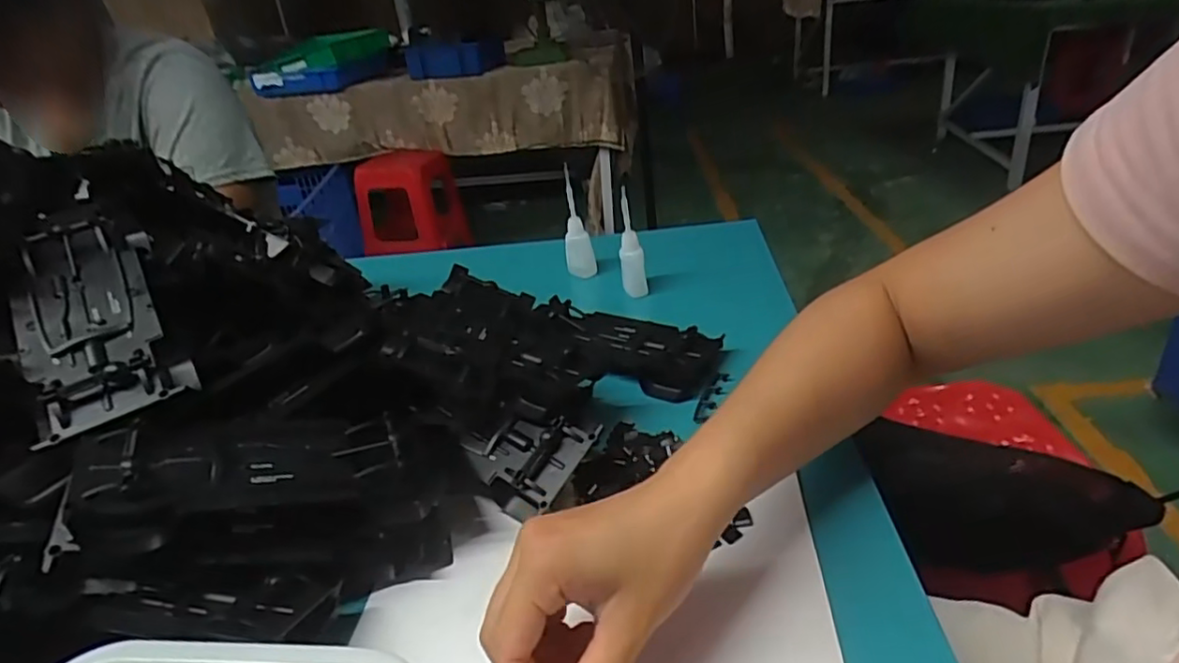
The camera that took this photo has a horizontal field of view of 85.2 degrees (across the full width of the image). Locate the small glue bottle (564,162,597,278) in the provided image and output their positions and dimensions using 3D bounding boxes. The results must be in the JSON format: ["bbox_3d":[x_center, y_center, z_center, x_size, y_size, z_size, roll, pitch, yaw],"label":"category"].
[{"bbox_3d":[-0.013,-0.113,0.676,0.030,0.116,0.024,-4,29,4],"label":"small glue bottle"}]

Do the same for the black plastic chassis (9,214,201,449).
[{"bbox_3d":[-0.290,-0.008,0.376,0.072,0.028,0.162,-22,57,-26],"label":"black plastic chassis"}]

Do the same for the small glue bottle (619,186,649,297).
[{"bbox_3d":[0.041,-0.087,0.629,0.024,0.106,0.028,-4,29,4],"label":"small glue bottle"}]

